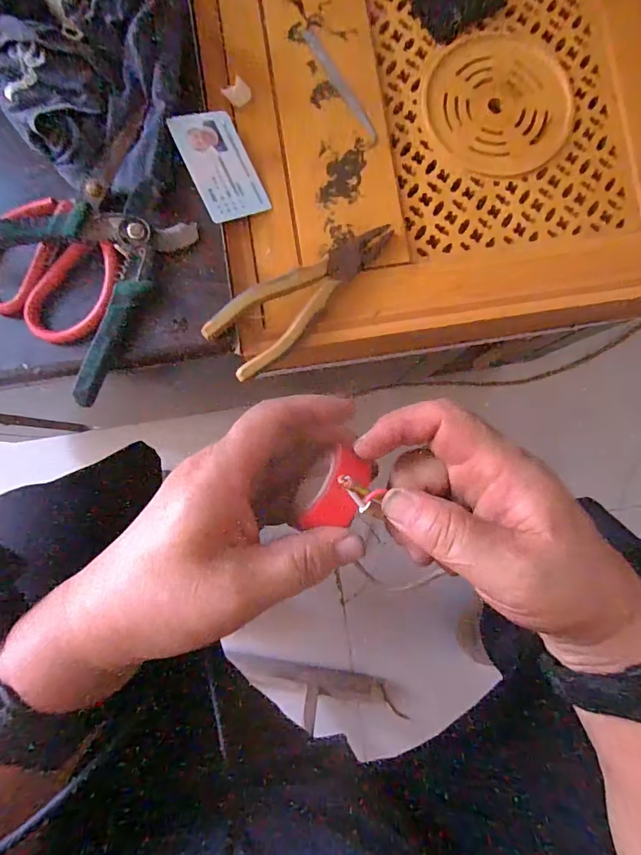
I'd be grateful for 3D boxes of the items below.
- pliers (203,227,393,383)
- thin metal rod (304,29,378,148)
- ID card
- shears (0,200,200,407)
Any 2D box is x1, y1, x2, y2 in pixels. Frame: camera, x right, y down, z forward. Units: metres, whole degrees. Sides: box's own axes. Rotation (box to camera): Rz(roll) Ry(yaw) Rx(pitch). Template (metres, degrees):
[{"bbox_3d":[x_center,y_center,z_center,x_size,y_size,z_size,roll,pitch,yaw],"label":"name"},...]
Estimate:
[{"bbox_3d":[-0.010,-0.107,0.353,0.165,0.029,0.054,-38,89,-5],"label":"pliers"},{"bbox_3d":[0.019,-0.294,0.380,0.012,0.004,0.118,-29,88,-5],"label":"thin metal rod"},{"bbox_3d":[-0.081,-0.212,0.359,0.055,0.004,0.085,-27,96,-25],"label":"ID card"},{"bbox_3d":[-0.200,-0.123,0.340,0.144,0.036,0.155,30,85,-1],"label":"shears"}]

